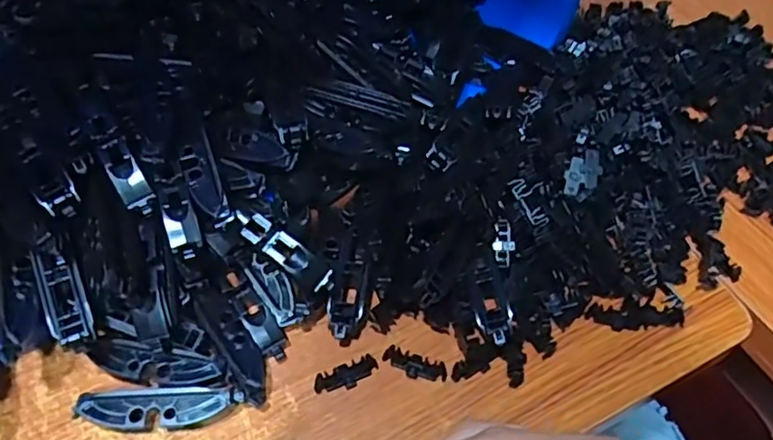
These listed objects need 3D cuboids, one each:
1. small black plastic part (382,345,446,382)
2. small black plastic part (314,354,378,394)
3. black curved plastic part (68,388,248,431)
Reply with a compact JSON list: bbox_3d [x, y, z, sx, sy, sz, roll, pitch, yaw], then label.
[{"bbox_3d":[0.016,0.080,0.341,0.036,0.006,0.014,12,53,5],"label":"small black plastic part"},{"bbox_3d":[-0.022,0.084,0.336,0.035,0.005,0.013,-17,56,-16],"label":"small black plastic part"},{"bbox_3d":[-0.114,0.097,0.312,0.078,0.020,0.018,-1,53,-5],"label":"black curved plastic part"}]

